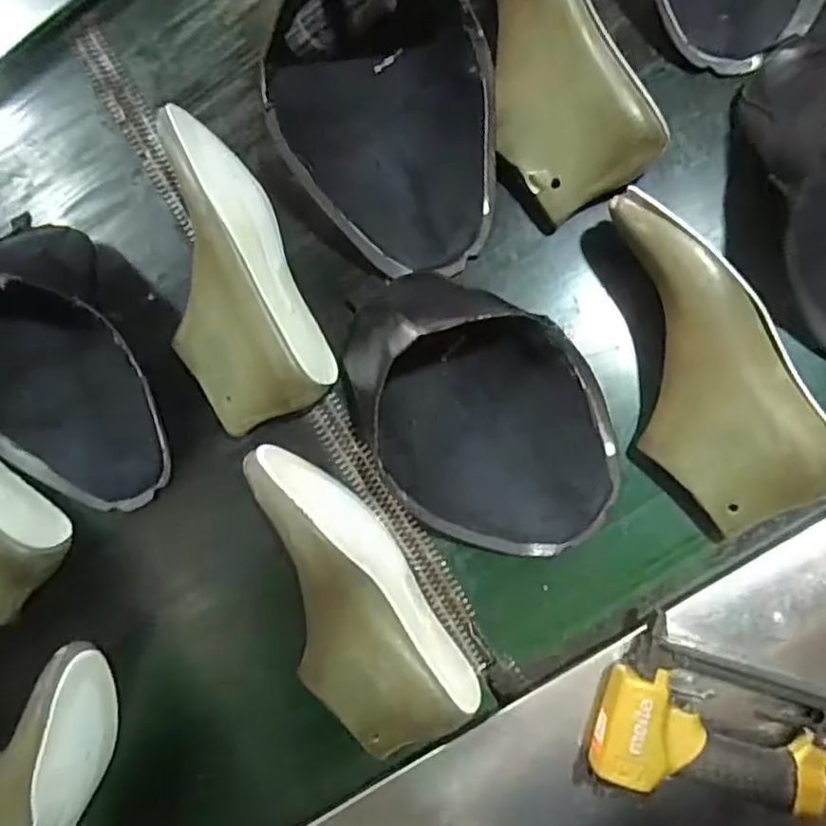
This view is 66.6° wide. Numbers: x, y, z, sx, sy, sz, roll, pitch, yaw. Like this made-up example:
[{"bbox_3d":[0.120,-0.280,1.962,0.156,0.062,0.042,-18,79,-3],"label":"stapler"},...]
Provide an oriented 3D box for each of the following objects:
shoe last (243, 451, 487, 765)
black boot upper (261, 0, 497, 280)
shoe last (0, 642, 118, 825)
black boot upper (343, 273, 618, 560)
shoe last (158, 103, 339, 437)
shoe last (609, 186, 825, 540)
[{"bbox_3d":[-0.065,0.160,0.538,0.121,0.093,0.269,-33,86,5],"label":"shoe last"},{"bbox_3d":[-0.034,-0.281,0.553,0.176,0.111,0.316,-26,87,5],"label":"black boot upper"},{"bbox_3d":[-0.357,0.330,0.575,0.116,0.109,0.266,26,92,6],"label":"shoe last"},{"bbox_3d":[0.055,0.003,0.514,0.177,0.115,0.263,-35,86,4],"label":"black boot upper"},{"bbox_3d":[-0.170,-0.121,0.556,0.120,0.100,0.265,-22,87,5],"label":"shoe last"},{"bbox_3d":[0.224,-0.037,0.504,0.109,0.085,0.272,-32,86,5],"label":"shoe last"}]

